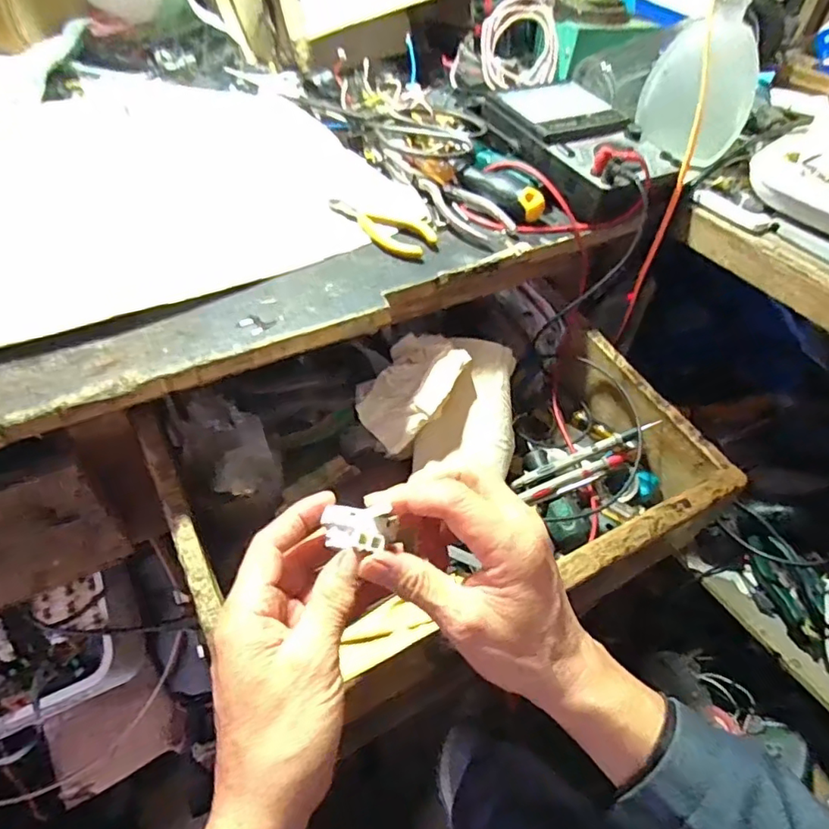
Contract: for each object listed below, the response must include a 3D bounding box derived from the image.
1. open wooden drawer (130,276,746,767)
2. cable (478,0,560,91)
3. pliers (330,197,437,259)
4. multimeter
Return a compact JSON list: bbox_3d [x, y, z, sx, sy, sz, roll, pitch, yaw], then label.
[{"bbox_3d":[0.012,0.038,0.469,0.390,0.101,0.292,-20,54,-22],"label":"open wooden drawer"},{"bbox_3d":[0.111,-0.407,0.624,0.085,0.087,0.031,-8,18,-9],"label":"cable"},{"bbox_3d":[-0.032,-0.151,0.458,0.096,0.011,0.035,23,50,13],"label":"pliers"},{"bbox_3d":[0.154,-0.250,0.517,0.121,0.034,0.179,-21,54,-23],"label":"multimeter"}]

